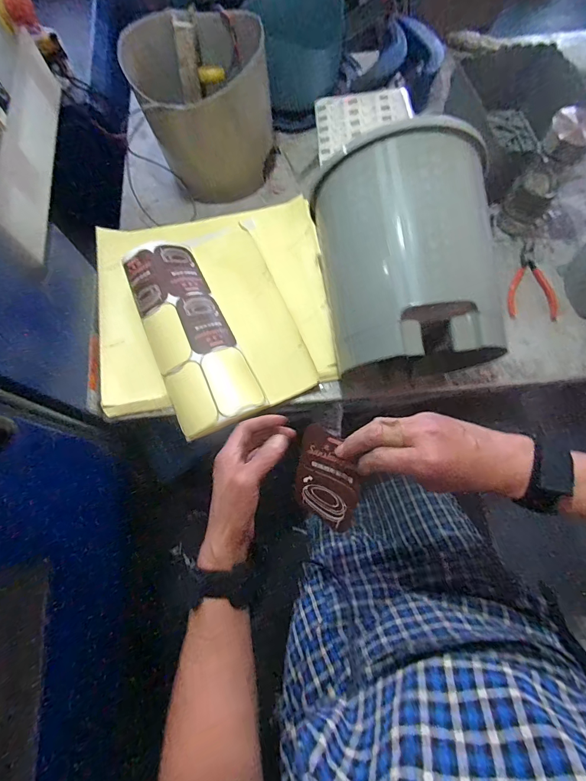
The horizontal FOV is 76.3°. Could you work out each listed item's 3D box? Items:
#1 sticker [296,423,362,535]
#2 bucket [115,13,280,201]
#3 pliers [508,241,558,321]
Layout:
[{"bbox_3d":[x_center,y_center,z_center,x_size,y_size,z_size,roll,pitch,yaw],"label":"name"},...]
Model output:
[{"bbox_3d":[0.035,0.088,0.368,0.068,0.007,0.095,22,115,24],"label":"sticker"},{"bbox_3d":[-0.150,-0.499,0.669,0.204,0.210,0.190,-1,71,2],"label":"bucket"},{"bbox_3d":[0.398,-0.190,0.639,0.079,0.009,0.156,-1,71,2],"label":"pliers"}]

